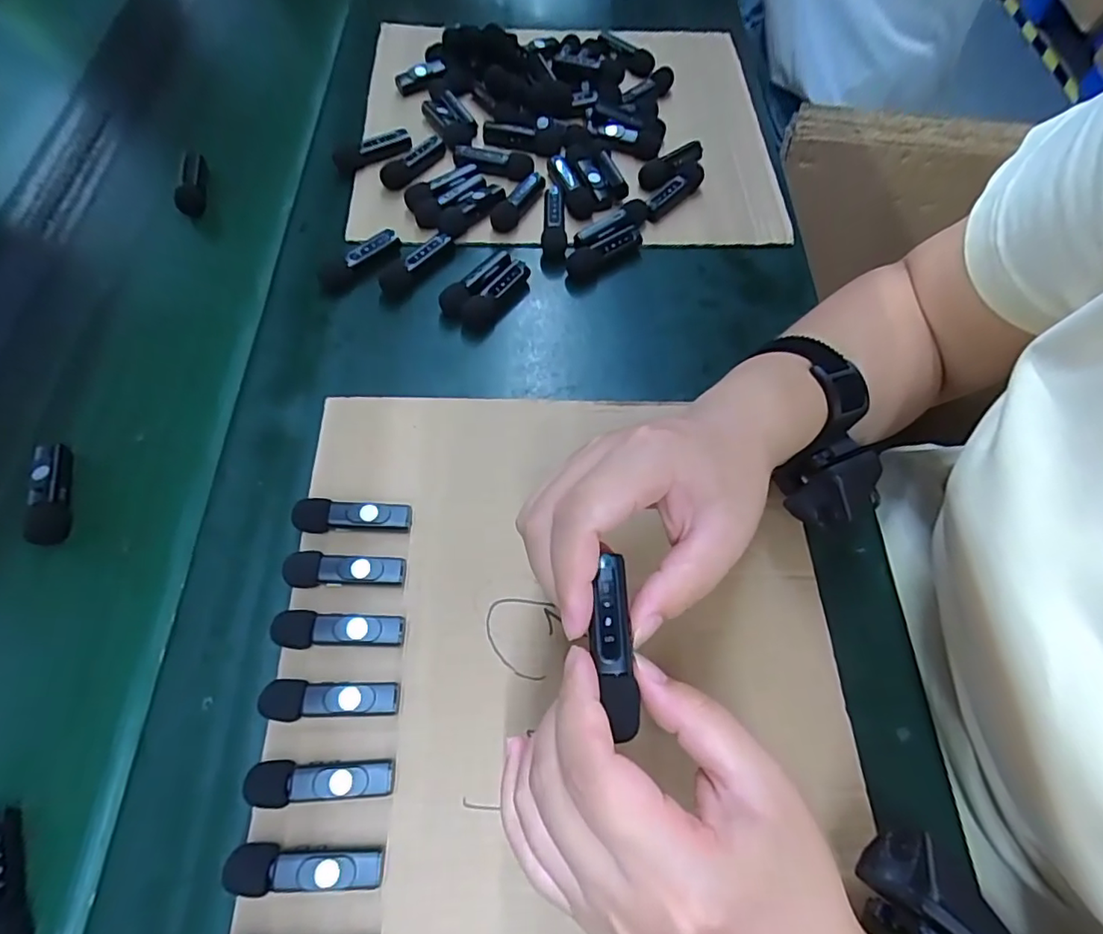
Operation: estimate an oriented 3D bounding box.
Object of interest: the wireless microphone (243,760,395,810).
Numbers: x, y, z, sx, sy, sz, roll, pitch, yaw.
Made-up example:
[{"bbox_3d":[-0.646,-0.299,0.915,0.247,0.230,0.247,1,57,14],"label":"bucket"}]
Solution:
[{"bbox_3d":[-0.108,0.148,0.266,0.065,0.017,0.018,-2,65,-3],"label":"wireless microphone"}]

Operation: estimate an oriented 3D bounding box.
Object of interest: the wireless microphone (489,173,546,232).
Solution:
[{"bbox_3d":[-0.026,-0.208,0.443,0.020,0.014,0.057,31,68,12],"label":"wireless microphone"}]

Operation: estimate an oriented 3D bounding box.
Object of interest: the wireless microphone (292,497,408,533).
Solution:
[{"bbox_3d":[-0.113,0.029,0.323,0.063,0.016,0.019,4,65,0],"label":"wireless microphone"}]

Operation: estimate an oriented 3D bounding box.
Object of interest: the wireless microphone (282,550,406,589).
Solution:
[{"bbox_3d":[-0.112,0.057,0.308,0.061,0.012,0.018,2,65,-1],"label":"wireless microphone"}]

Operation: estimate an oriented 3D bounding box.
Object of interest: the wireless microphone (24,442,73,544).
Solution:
[{"bbox_3d":[-0.300,0.016,0.340,0.017,0.022,0.065,-17,67,-10],"label":"wireless microphone"}]

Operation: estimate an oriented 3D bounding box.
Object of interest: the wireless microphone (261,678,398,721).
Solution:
[{"bbox_3d":[-0.109,0.116,0.282,0.064,0.018,0.018,-1,65,-3],"label":"wireless microphone"}]

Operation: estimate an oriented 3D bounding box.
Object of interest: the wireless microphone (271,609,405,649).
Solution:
[{"bbox_3d":[-0.110,0.084,0.294,0.065,0.012,0.019,0,65,-2],"label":"wireless microphone"}]

